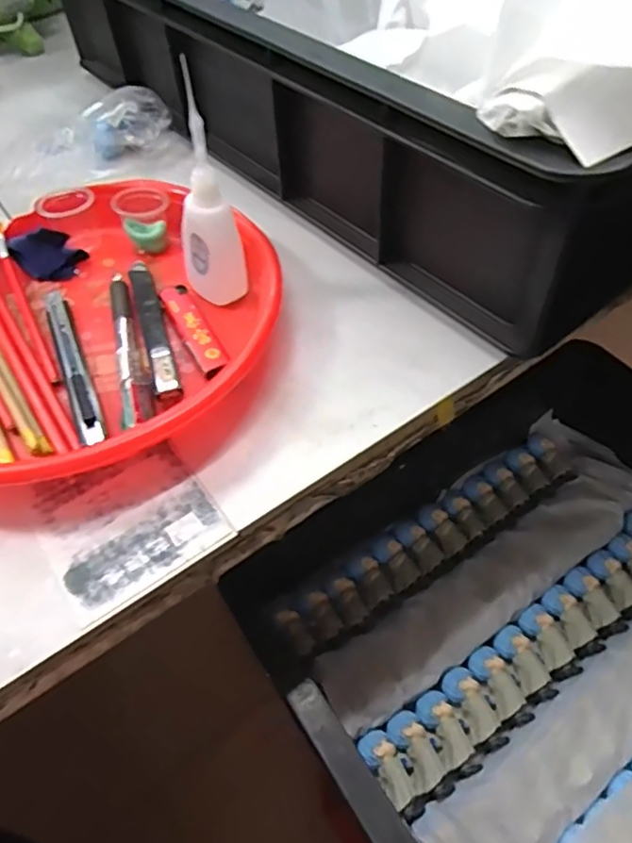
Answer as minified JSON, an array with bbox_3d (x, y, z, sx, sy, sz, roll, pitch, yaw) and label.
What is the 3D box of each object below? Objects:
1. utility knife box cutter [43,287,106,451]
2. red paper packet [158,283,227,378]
[{"bbox_3d":[-0.146,-0.038,0.352,0.014,0.006,0.135,-21,55,-13],"label":"utility knife box cutter"},{"bbox_3d":[-0.075,-0.057,0.362,0.017,0.008,0.076,-24,56,-15],"label":"red paper packet"}]

